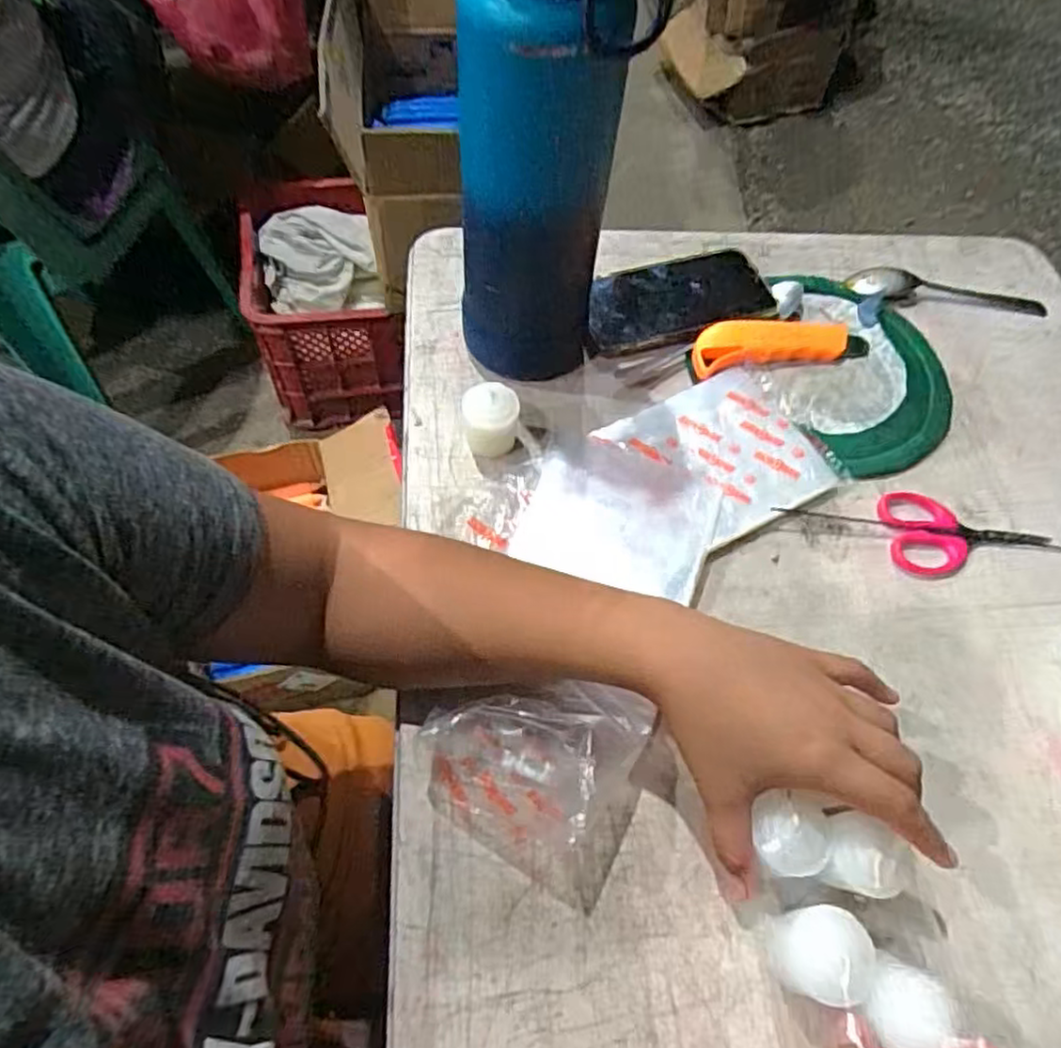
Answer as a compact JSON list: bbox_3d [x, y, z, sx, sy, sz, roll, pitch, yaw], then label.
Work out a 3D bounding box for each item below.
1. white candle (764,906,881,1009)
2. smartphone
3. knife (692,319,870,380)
[{"bbox_3d":[0.132,0.198,0.314,0.039,0.050,0.036,1,60,-2],"label":"white candle"},{"bbox_3d":[0.115,-0.180,0.550,0.153,0.009,0.079,-17,69,-9],"label":"smartphone"},{"bbox_3d":[0.195,-0.141,0.532,0.152,0.021,0.041,-11,61,-8],"label":"knife"}]

